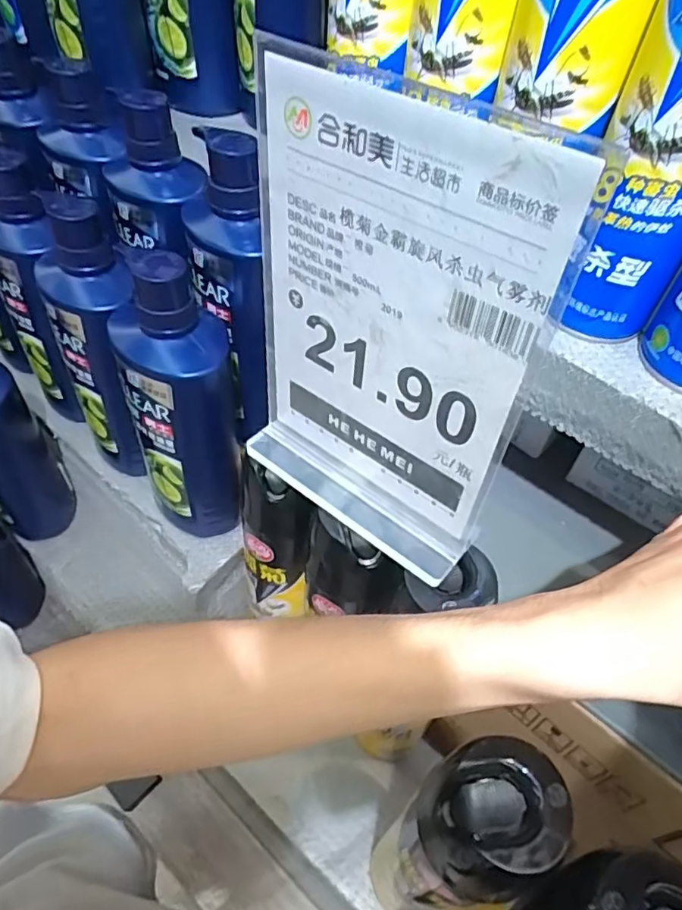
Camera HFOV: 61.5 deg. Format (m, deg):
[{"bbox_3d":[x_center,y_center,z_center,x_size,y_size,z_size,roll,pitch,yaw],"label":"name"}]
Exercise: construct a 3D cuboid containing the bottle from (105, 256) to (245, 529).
[{"bbox_3d":[-0.117,-0.024,0.434,0.069,0.208,0.078,-6,50,-10],"label":"bottle"}]

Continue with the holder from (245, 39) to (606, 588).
[{"bbox_3d":[0.013,-0.045,0.275,0.144,0.227,0.018,32,53,23],"label":"holder"}]

